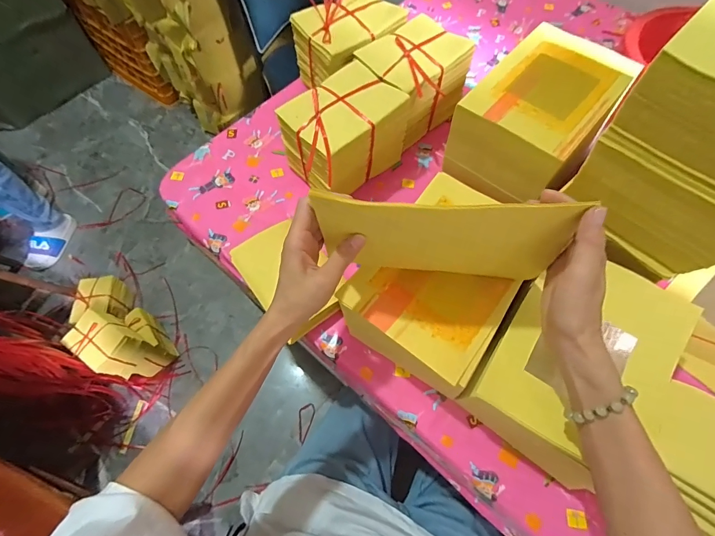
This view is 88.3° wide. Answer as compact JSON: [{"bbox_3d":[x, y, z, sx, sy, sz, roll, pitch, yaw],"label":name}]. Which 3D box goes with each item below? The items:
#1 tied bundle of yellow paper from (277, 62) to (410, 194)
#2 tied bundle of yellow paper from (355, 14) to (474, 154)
[{"bbox_3d":[-0.020,-0.206,0.581,0.119,0.126,0.179,40,71,17],"label":"tied bundle of yellow paper"},{"bbox_3d":[0.089,-0.319,0.635,0.132,0.125,0.154,39,71,17],"label":"tied bundle of yellow paper"}]

